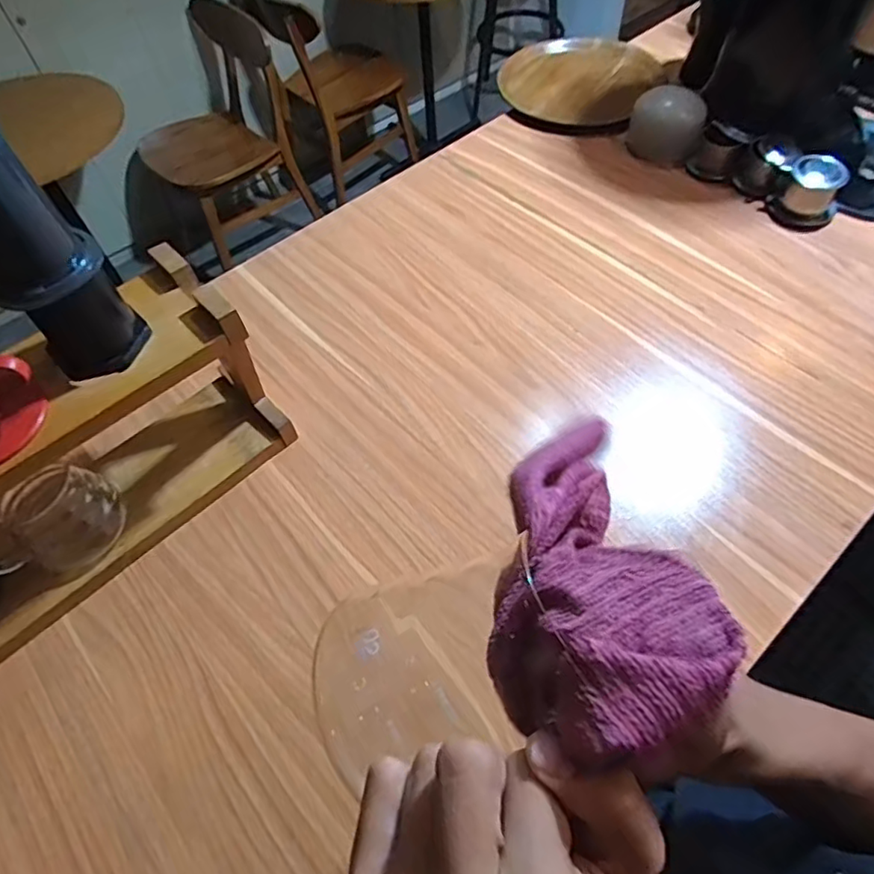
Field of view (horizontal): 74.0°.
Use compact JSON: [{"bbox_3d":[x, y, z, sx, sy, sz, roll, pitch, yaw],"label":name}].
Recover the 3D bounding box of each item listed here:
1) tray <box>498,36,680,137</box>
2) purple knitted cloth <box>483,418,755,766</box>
[{"bbox_3d":[0.253,-0.642,1.048,0.277,0.033,0.293,-1,58,2],"label":"tray"},{"bbox_3d":[0.064,0.045,0.236,0.079,0.059,0.149,0,58,3],"label":"purple knitted cloth"}]

